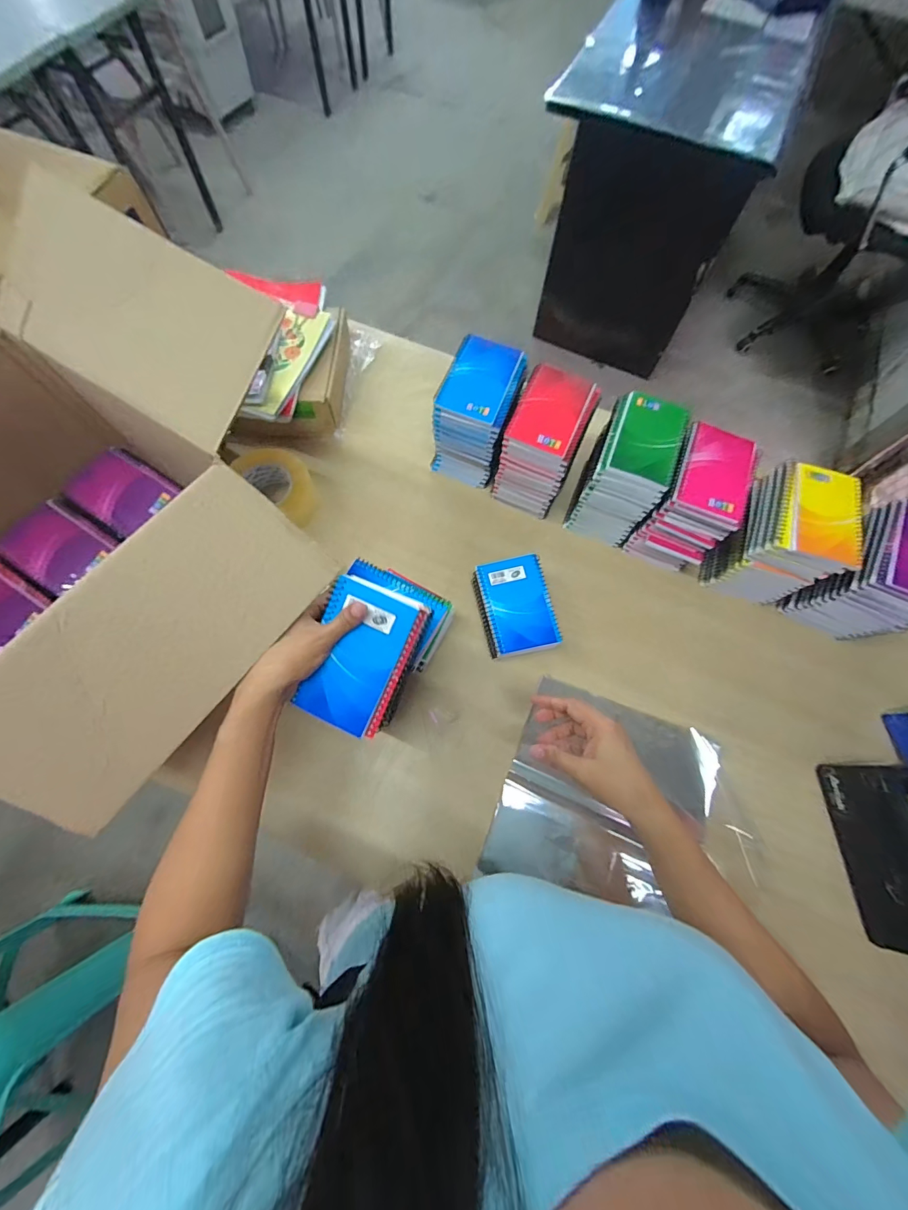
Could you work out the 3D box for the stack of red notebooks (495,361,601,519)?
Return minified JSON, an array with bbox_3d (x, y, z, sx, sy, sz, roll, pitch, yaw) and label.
[{"bbox_3d":[0.128,-0.232,0.629,0.091,0.145,0.134,23,71,6],"label":"stack of red notebooks"}]

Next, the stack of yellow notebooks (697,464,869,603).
[{"bbox_3d":[0.448,-0.094,0.590,0.109,0.140,0.135,21,71,6],"label":"stack of yellow notebooks"}]

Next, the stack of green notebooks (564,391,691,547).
[{"bbox_3d":[0.247,-0.190,0.631,0.098,0.167,0.133,20,71,5],"label":"stack of green notebooks"}]

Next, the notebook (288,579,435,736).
[{"bbox_3d":[-0.085,0.049,0.400,0.094,0.010,0.133,21,90,1],"label":"notebook"}]

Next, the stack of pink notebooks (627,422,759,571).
[{"bbox_3d":[0.333,-0.141,0.617,0.095,0.160,0.134,22,71,6],"label":"stack of pink notebooks"}]

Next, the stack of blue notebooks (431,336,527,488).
[{"bbox_3d":[0.035,-0.278,0.646,0.103,0.160,0.132,20,71,5],"label":"stack of blue notebooks"}]

